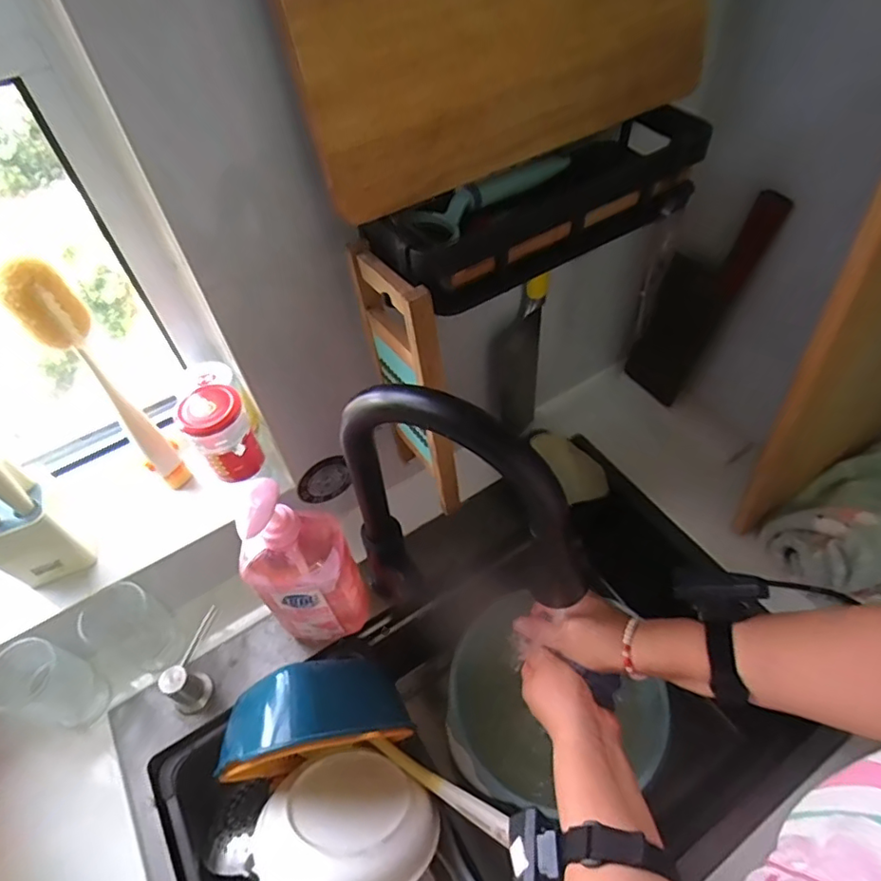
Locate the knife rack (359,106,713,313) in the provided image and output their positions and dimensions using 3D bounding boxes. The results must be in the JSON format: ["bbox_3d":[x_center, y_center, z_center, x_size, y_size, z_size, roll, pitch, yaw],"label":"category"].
[{"bbox_3d":[0.079,-0.206,0.465,0.302,0.064,0.120,-31,56,-19],"label":"knife rack"}]

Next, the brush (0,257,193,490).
[{"bbox_3d":[-0.318,-0.045,0.539,0.045,0.297,0.040,-36,58,-22],"label":"brush"}]

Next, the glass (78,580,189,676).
[{"bbox_3d":[-0.346,0.210,0.624,0.066,0.126,0.061,13,54,14],"label":"glass"}]

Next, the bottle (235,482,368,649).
[{"bbox_3d":[-0.127,0.130,0.548,0.061,0.268,0.096,36,62,27],"label":"bottle"}]

